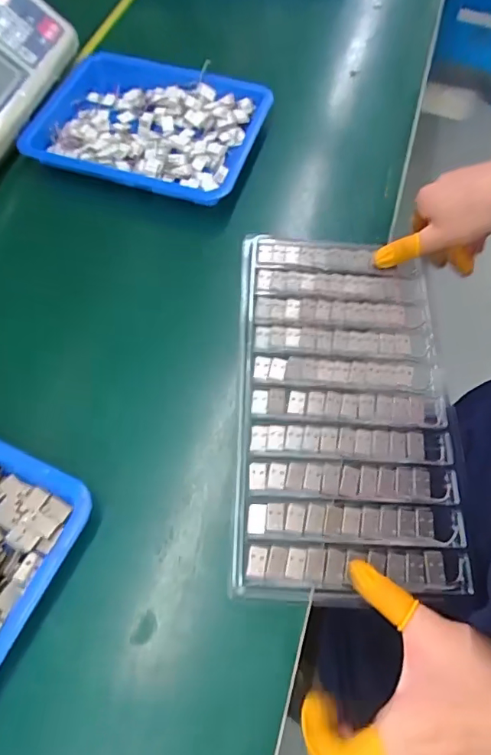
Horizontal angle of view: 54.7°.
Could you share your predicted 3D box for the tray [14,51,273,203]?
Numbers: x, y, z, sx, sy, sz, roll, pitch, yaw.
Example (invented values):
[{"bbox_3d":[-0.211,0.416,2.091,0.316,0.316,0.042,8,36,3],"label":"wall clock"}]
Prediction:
[{"bbox_3d":[-0.101,-0.255,0.478,0.222,0.033,0.158,16,64,7],"label":"tray"}]

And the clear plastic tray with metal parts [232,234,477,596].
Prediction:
[{"bbox_3d":[0.073,0.012,0.362,0.155,0.016,0.284,2,63,0],"label":"clear plastic tray with metal parts"}]

